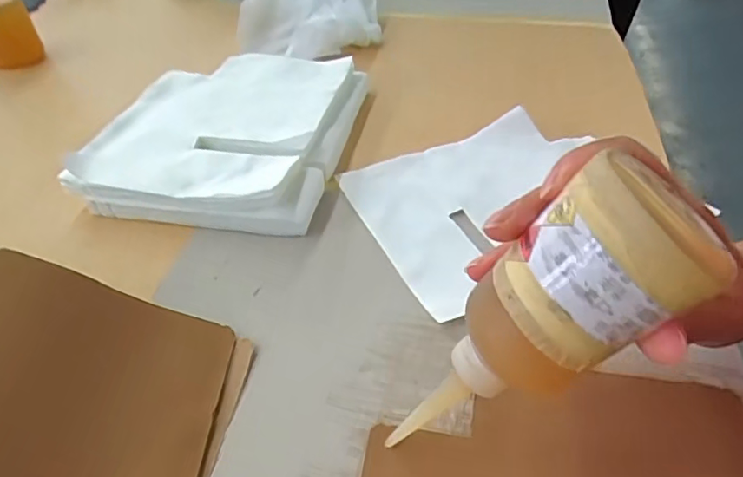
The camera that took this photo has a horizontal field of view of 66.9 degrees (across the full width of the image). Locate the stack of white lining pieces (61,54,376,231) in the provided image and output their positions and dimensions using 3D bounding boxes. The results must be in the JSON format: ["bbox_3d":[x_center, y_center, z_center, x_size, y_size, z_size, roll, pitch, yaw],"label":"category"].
[{"bbox_3d":[-0.122,-0.096,0.505,0.199,0.047,0.233,6,42,7],"label":"stack of white lining pieces"}]

